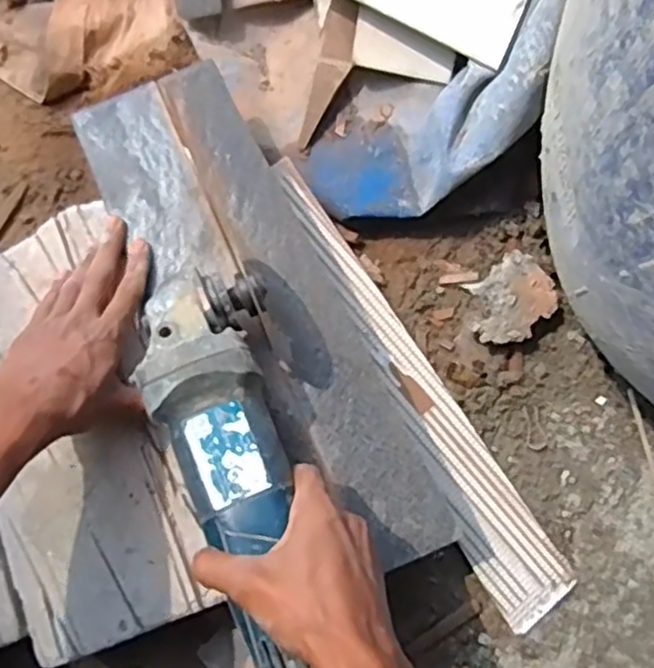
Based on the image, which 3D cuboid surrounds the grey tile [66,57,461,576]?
[{"bbox_3d":[-0.046,-0.018,0.505,0.113,0.012,0.392,-28,79,-5],"label":"grey tile"}]

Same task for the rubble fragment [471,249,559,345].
[{"bbox_3d":[0.143,-0.024,0.553,0.075,0.031,0.056,-44,81,-8],"label":"rubble fragment"}]

